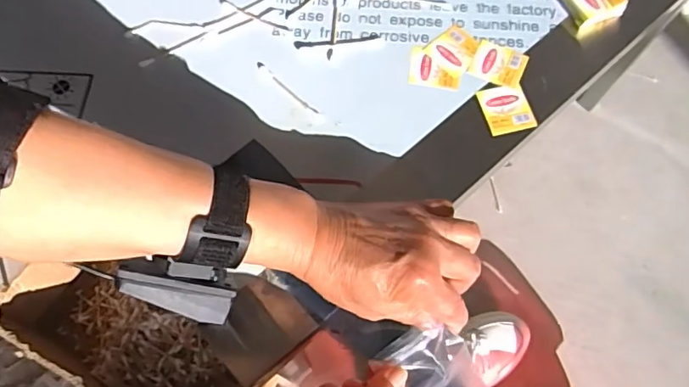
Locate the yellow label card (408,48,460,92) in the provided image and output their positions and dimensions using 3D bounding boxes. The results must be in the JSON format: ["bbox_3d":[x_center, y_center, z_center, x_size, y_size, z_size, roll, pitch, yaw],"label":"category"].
[{"bbox_3d":[0.078,-0.108,0.450,0.043,0.004,0.038,9,67,3],"label":"yellow label card"}]

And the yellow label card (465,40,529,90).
[{"bbox_3d":[0.133,-0.113,0.450,0.045,0.004,0.040,23,69,9],"label":"yellow label card"}]

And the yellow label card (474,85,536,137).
[{"bbox_3d":[0.135,-0.071,0.434,0.038,0.004,0.043,-15,68,-2],"label":"yellow label card"}]

